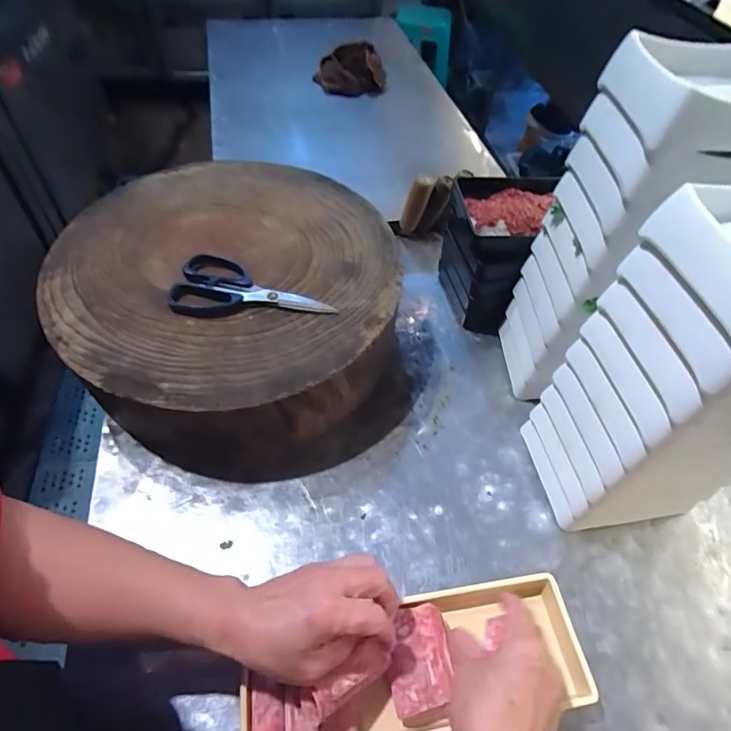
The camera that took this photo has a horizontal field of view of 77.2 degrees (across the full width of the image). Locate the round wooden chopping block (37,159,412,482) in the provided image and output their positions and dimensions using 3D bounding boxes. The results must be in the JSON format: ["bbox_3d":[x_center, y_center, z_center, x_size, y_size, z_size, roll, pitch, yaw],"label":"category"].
[{"bbox_3d":[-0.157,-0.079,0.585,0.391,0.132,0.403,2,52,-3],"label":"round wooden chopping block"}]

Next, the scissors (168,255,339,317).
[{"bbox_3d":[-0.127,-0.089,0.526,0.180,0.012,0.085,4,52,-2],"label":"scissors"}]

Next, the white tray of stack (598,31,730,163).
[{"bbox_3d":[0.290,-0.215,0.365,0.164,0.041,0.130,0,53,-4],"label":"white tray of stack"}]

